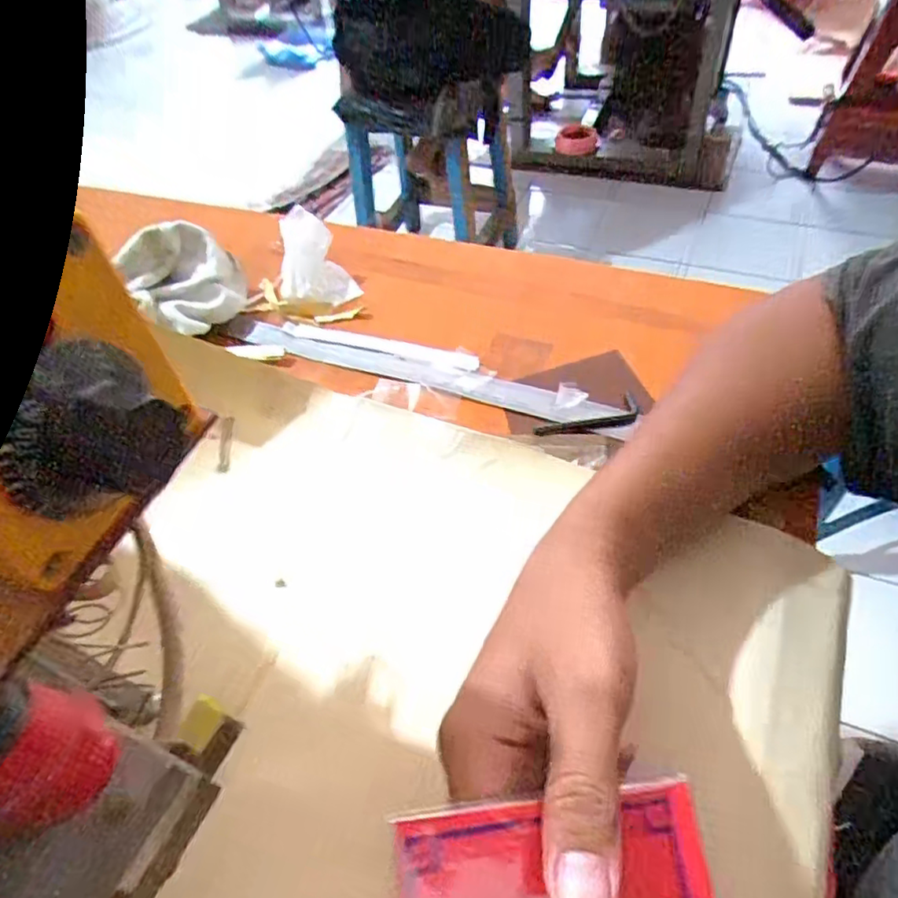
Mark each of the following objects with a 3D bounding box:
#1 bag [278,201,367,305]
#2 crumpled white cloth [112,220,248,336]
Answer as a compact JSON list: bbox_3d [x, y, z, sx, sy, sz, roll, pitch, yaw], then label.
[{"bbox_3d":[-0.119,-0.162,0.534,0.063,0.057,0.064,-23,52,-12],"label":"bag"},{"bbox_3d":[-0.210,-0.134,0.506,0.086,0.080,0.075,-27,53,-15],"label":"crumpled white cloth"}]

